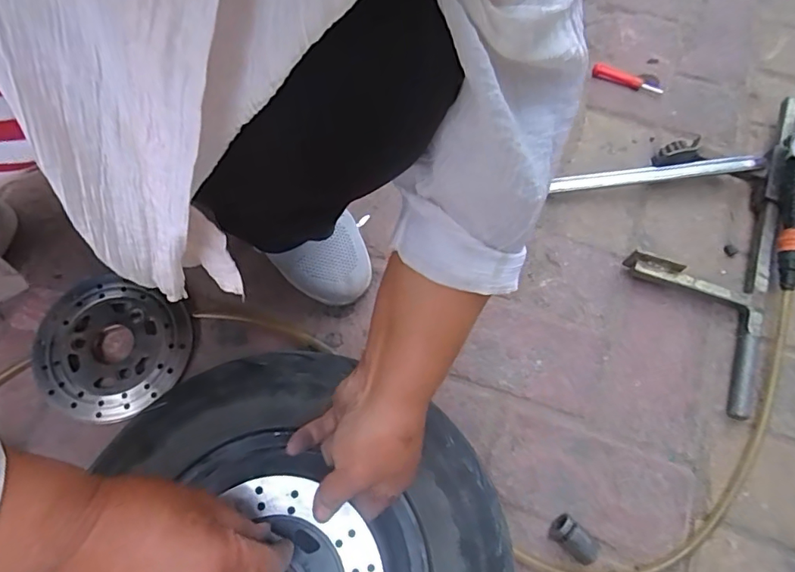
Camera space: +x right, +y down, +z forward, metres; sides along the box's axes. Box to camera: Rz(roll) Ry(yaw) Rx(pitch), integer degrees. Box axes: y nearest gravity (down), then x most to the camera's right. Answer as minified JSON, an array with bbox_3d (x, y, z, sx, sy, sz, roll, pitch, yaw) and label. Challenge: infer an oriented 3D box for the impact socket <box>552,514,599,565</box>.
[{"bbox_3d":[0.157,0.225,0.456,0.022,0.017,0.042,-40,72,-17],"label":"impact socket"}]

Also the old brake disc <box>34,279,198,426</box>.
[{"bbox_3d":[-0.287,0.063,0.516,0.155,0.019,0.135,15,67,6],"label":"old brake disc"}]

